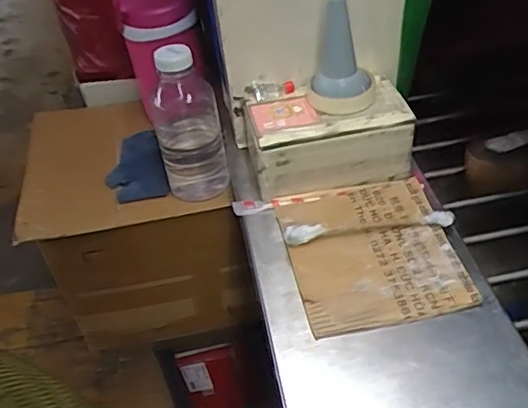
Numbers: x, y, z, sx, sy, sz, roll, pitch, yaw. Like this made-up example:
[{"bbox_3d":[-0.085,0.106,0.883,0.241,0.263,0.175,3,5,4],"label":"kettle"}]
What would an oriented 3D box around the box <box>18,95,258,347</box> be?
[{"bbox_3d":[-0.201,0.027,1.028,0.323,0.309,0.333,-10,40,-2],"label":"box"}]

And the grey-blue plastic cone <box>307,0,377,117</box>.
[{"bbox_3d":[0.089,-0.173,0.675,0.080,0.118,0.065,1,41,11],"label":"grey-blue plastic cone"}]

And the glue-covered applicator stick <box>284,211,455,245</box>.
[{"bbox_3d":[0.117,0.025,0.650,0.188,0.020,0.018,-9,40,0],"label":"glue-covered applicator stick"}]

